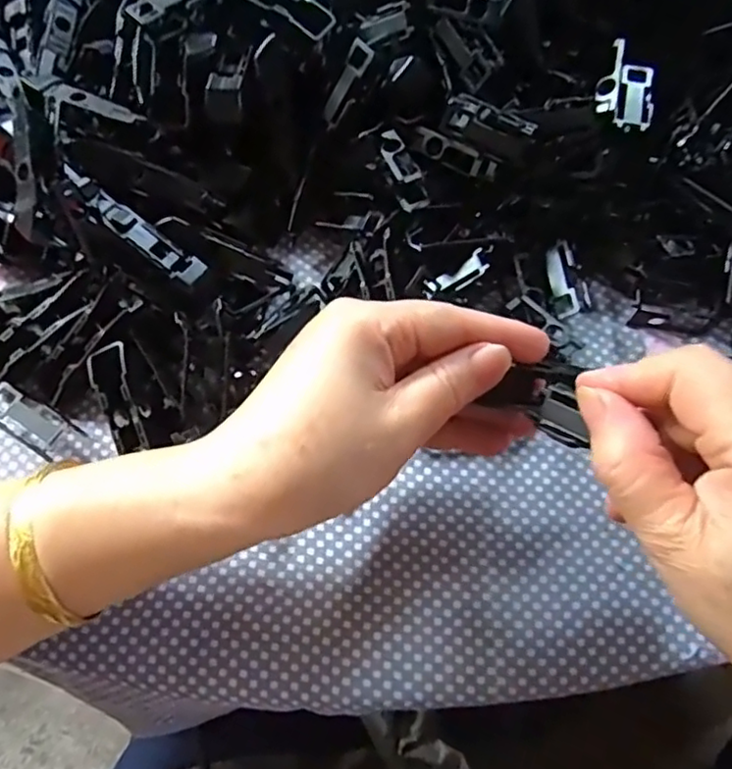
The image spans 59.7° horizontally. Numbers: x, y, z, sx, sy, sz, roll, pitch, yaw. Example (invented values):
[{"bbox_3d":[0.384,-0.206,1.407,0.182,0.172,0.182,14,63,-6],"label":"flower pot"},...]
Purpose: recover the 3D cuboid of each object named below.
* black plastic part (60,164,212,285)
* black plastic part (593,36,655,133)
[{"bbox_3d":[-0.101,-0.068,0.278,0.069,0.009,0.014,39,72,-4],"label":"black plastic part"},{"bbox_3d":[0.118,-0.134,0.287,0.026,0.012,0.038,16,69,8],"label":"black plastic part"}]

